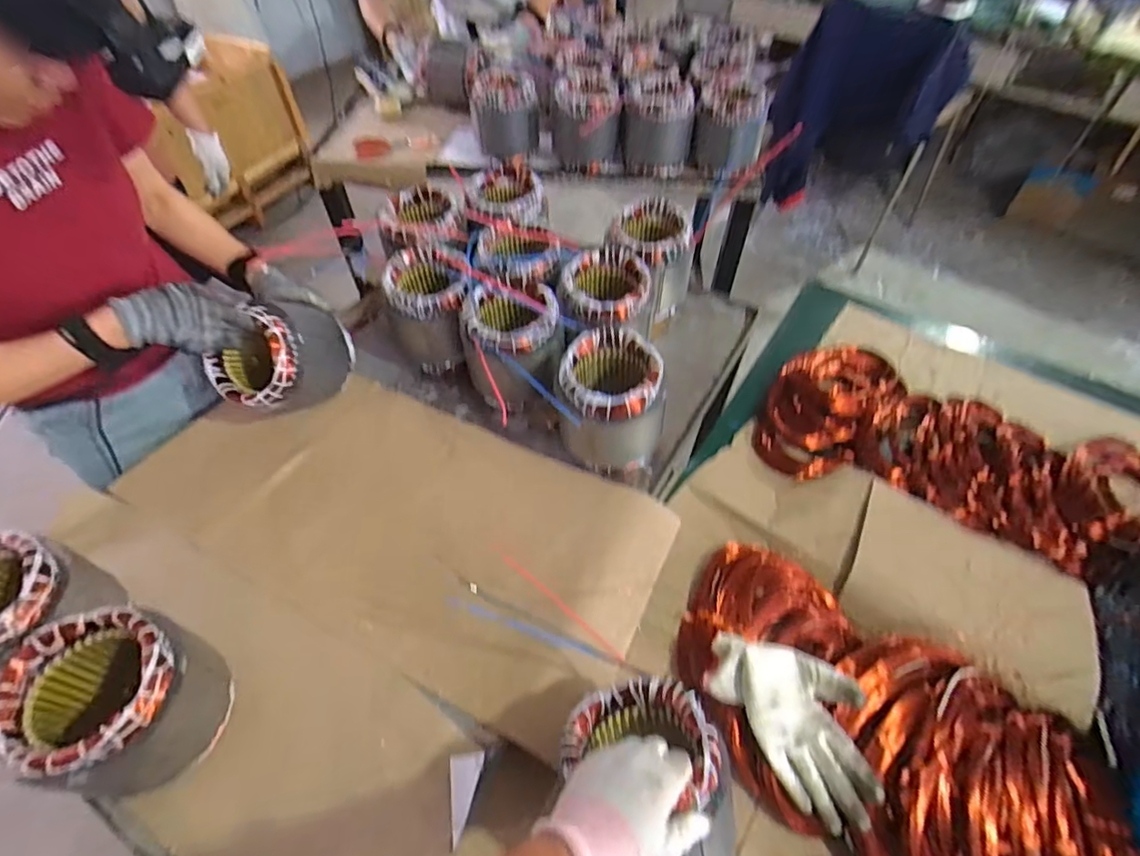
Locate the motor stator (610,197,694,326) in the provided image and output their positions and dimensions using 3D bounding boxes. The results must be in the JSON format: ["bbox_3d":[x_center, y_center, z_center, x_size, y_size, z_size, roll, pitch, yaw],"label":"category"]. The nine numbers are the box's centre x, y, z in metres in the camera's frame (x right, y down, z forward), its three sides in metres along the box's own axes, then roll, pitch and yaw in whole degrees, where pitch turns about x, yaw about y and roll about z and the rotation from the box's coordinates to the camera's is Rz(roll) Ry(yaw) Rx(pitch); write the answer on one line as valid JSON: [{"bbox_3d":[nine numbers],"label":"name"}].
[{"bbox_3d":[0.139,-0.291,0.991,0.133,0.166,0.143,0,53,0],"label":"motor stator"}]

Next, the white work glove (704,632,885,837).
[{"bbox_3d":[0.252,0.314,0.611,0.121,0.050,0.213,-32,59,-22],"label":"white work glove"}]

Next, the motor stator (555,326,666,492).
[{"bbox_3d":[0.059,-0.030,0.801,0.152,0.168,0.147,8,53,6],"label":"motor stator"}]

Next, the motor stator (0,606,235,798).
[{"bbox_3d":[-0.445,0.274,0.564,0.148,0.162,0.139,23,56,16],"label":"motor stator"}]

